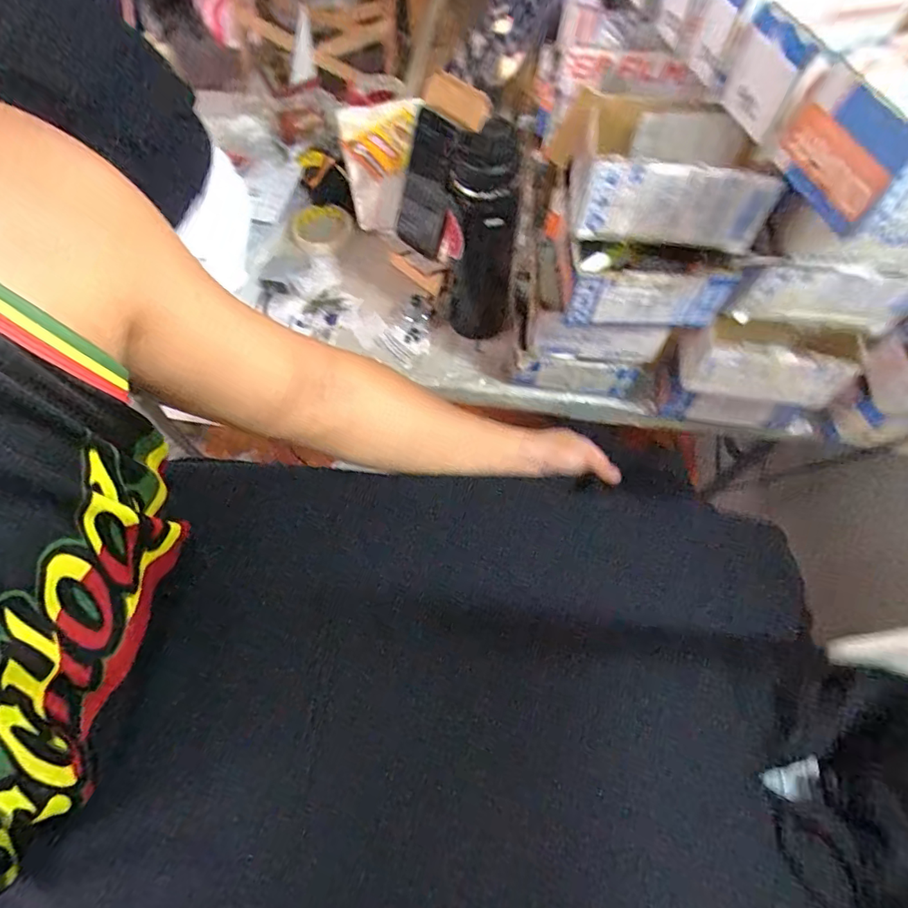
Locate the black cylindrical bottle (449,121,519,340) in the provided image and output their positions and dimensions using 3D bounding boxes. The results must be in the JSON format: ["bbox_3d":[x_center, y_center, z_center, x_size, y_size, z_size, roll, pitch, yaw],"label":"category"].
[{"bbox_3d":[0.035,-0.247,0.649,0.078,0.272,0.072,0,64,0],"label":"black cylindrical bottle"}]

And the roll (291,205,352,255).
[{"bbox_3d":[-0.218,-0.362,0.818,0.089,0.021,0.096,0,64,0],"label":"roll"}]

